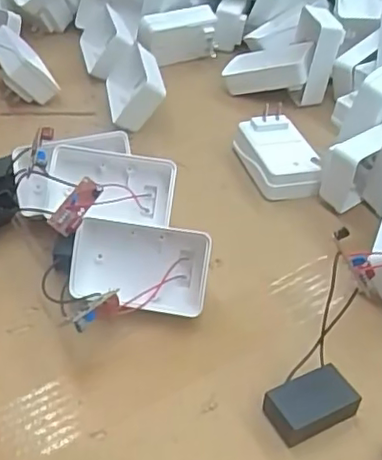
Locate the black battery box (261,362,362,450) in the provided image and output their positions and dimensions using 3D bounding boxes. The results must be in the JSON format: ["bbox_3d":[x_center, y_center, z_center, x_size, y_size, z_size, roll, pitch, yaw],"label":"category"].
[{"bbox_3d":[0.068,0.101,0.351,0.049,0.021,0.029,-18,44,-23],"label":"black battery box"}]

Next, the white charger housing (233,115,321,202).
[{"bbox_3d":[0.076,-0.064,0.535,0.055,0.036,0.085,-10,42,-14],"label":"white charger housing"}]

